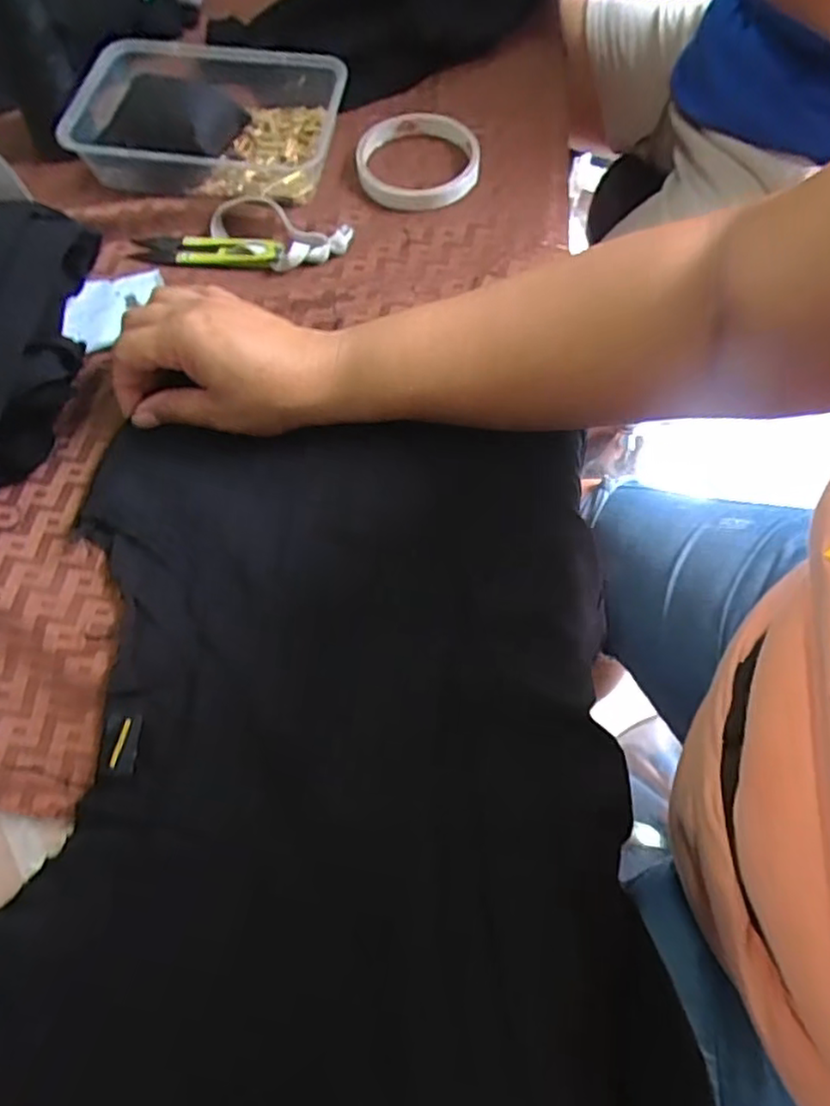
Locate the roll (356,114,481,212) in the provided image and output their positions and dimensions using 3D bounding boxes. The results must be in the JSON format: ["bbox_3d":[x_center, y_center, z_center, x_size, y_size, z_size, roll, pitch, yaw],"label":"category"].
[{"bbox_3d":[0.003,-0.275,0.450,0.084,0.017,0.088,0,65,1],"label":"roll"}]

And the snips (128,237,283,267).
[{"bbox_3d":[-0.135,-0.199,0.415,0.099,0.009,0.022,5,65,4],"label":"snips"}]

